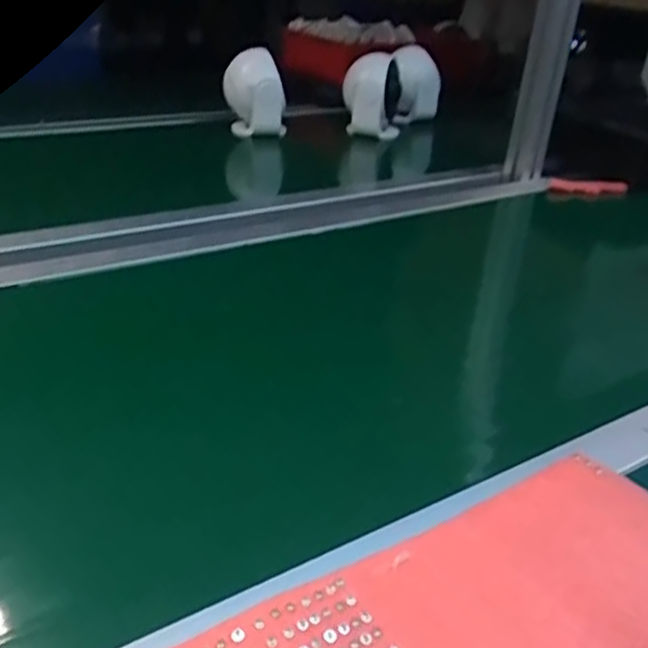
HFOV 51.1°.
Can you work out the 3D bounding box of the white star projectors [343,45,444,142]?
[{"bbox_3d":[0.131,-0.464,1.355,0.113,0.148,0.267,24,35,29],"label":"white star projectors"}]

